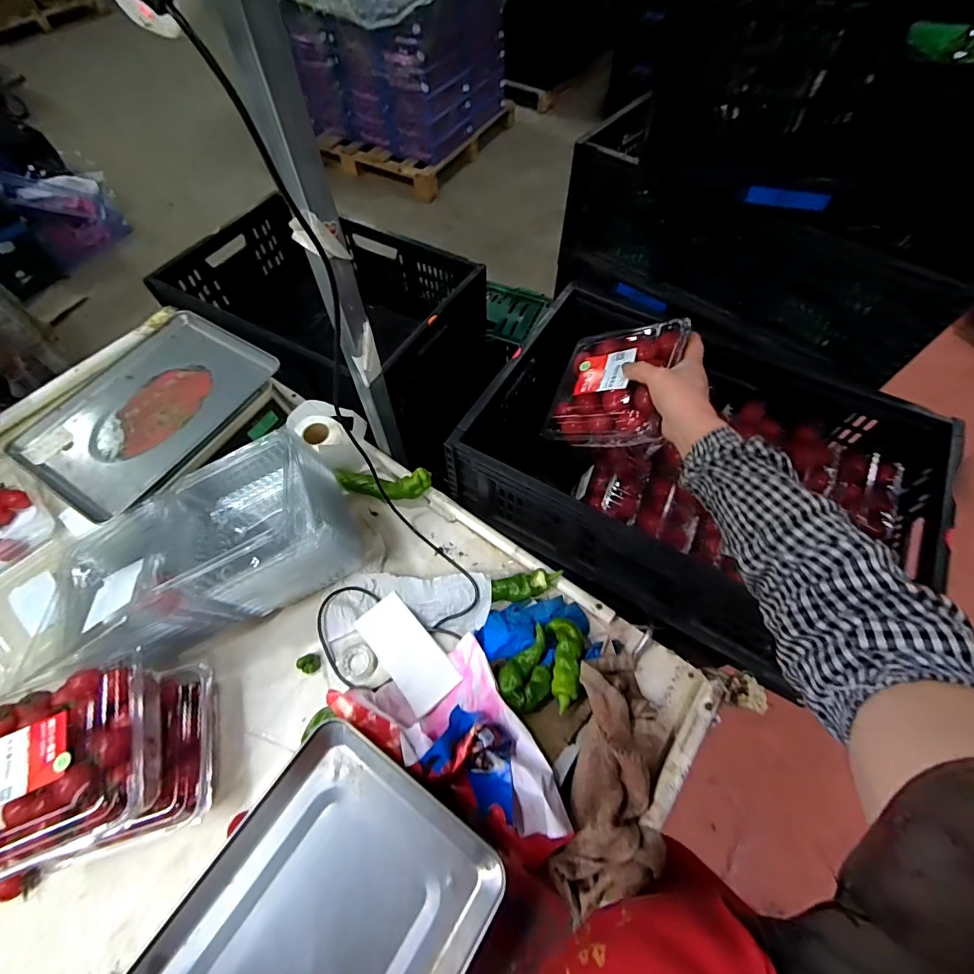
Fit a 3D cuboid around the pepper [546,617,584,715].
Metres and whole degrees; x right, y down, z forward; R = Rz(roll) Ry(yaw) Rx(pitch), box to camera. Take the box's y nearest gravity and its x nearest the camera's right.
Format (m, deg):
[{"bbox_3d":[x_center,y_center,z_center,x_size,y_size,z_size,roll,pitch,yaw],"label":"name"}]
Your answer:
[{"bbox_3d":[0.104,0.226,0.576,0.044,0.026,0.110,-2,62,1],"label":"pepper"}]

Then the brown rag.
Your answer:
[{"bbox_3d":[0.151,0.344,0.520,0.123,0.053,0.249,12,63,8],"label":"brown rag"}]

